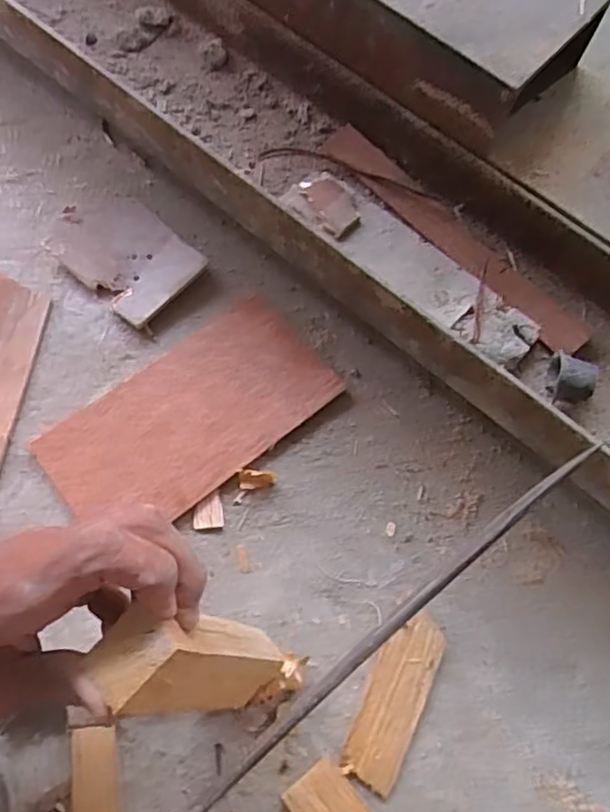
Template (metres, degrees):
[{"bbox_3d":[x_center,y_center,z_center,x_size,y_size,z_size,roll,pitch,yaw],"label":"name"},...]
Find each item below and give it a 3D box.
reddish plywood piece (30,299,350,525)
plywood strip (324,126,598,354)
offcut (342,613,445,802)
[{"bbox_3d":[-0.078,0.008,0.444,0.193,0.008,0.100,-36,75,-15],"label":"reddish plywood piece"},{"bbox_3d":[0.101,-0.119,0.453,0.034,0.014,0.226,-42,77,-16],"label":"plywood strip"},{"bbox_3d":[0.053,0.176,0.391,0.034,0.009,0.098,25,70,6],"label":"offcut"}]

